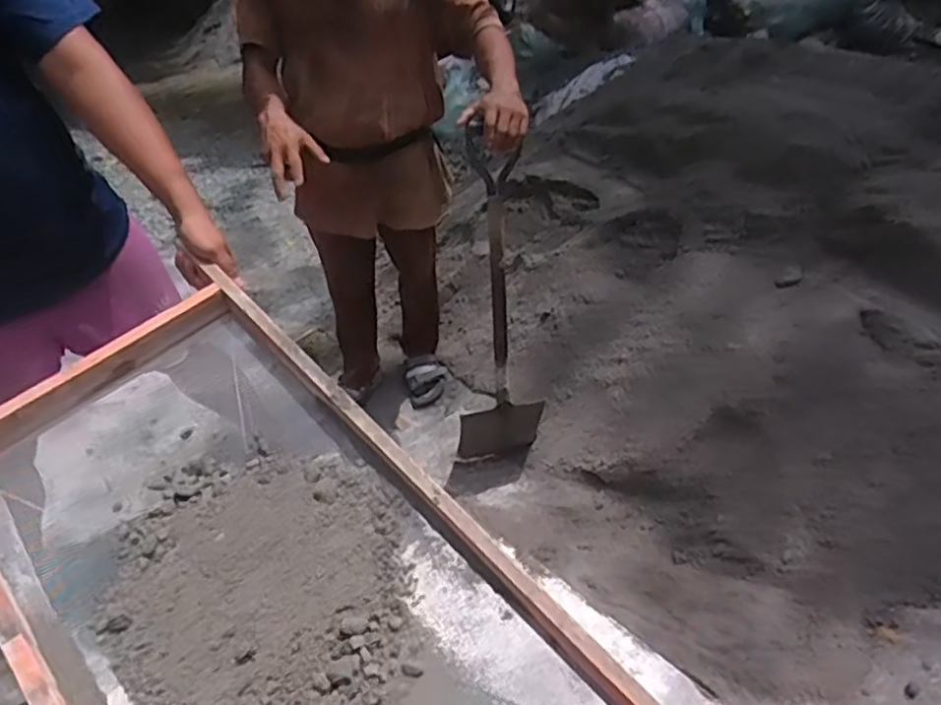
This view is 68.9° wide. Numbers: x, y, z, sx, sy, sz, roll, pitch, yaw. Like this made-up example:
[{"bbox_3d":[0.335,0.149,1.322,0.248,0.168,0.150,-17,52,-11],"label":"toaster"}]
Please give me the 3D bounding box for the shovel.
[{"bbox_3d":[0.051,-0.032,1.566,0.222,0.897,0.165,-9,44,-2],"label":"shovel"}]

